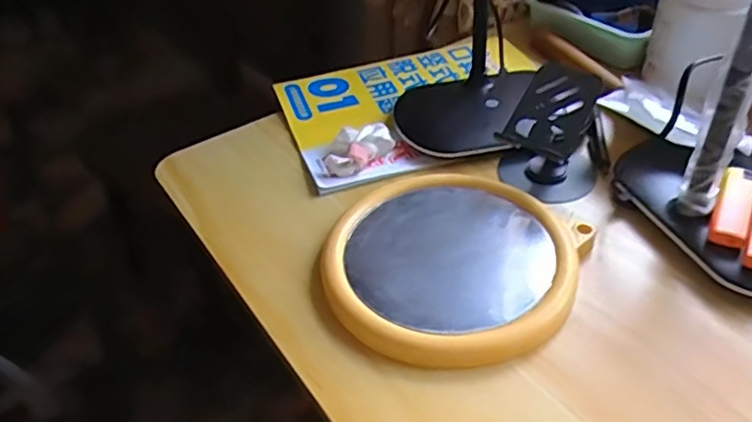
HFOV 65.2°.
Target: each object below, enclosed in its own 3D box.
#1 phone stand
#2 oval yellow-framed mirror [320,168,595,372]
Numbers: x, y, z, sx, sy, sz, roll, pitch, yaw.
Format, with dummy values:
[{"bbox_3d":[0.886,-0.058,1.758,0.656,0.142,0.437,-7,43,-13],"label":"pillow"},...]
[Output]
[{"bbox_3d":[0.153,-0.077,0.505,0.079,0.077,0.103,10,44,17],"label":"phone stand"},{"bbox_3d":[0.057,0.029,0.440,0.179,0.020,0.202,15,45,22],"label":"oval yellow-framed mirror"}]

